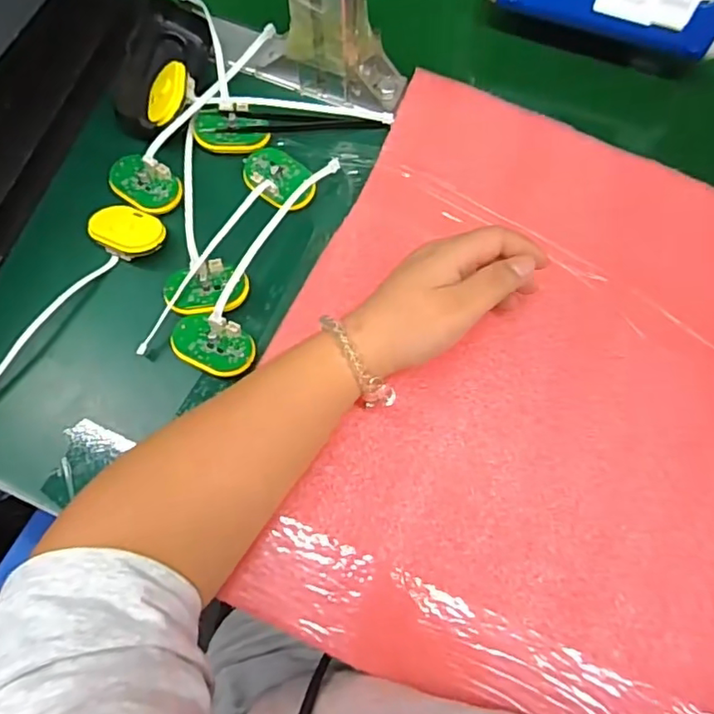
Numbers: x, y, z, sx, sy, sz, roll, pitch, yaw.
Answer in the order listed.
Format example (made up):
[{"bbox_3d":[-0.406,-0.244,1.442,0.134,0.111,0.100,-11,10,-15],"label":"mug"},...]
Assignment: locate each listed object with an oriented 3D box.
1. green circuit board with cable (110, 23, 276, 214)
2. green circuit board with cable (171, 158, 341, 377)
[{"bbox_3d":[-0.124,-0.186,0.427,0.054,0.019,0.173,23,72,6],"label":"green circuit board with cable"},{"bbox_3d":[-0.066,-0.069,0.391,0.052,0.015,0.172,23,72,6],"label":"green circuit board with cable"}]

